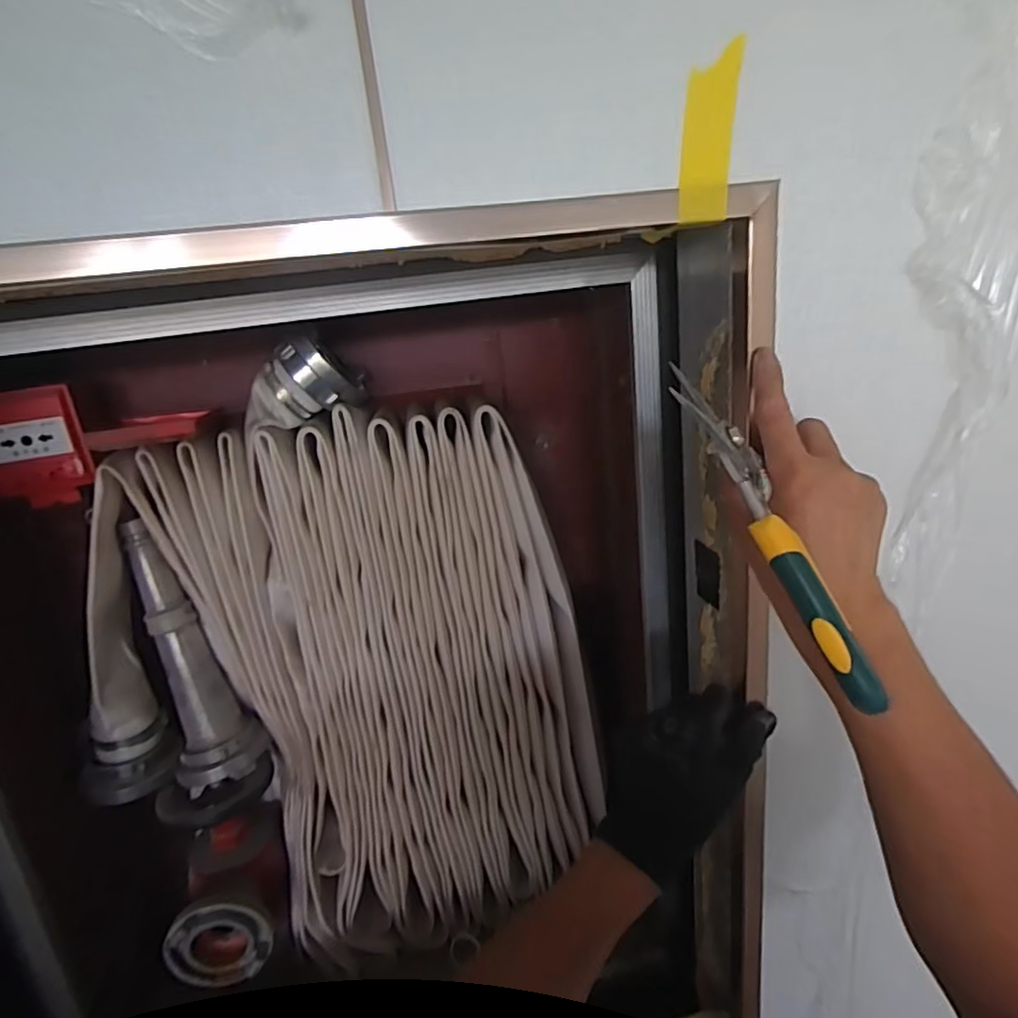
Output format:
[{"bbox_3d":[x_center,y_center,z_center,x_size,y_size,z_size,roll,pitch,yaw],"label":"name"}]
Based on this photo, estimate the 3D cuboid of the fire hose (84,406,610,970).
[{"bbox_3d":[-0.172,0.212,0.686,0.519,0.600,0.100,-10,17,-11],"label":"fire hose"}]

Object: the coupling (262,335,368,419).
[{"bbox_3d":[-0.209,-0.142,0.632,0.083,0.076,0.068,-21,31,13],"label":"coupling"}]

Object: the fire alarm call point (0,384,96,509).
[{"bbox_3d":[-0.485,-0.061,0.616,0.090,0.113,0.059,-19,21,-35],"label":"fire alarm call point"}]

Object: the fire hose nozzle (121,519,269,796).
[{"bbox_3d":[-0.358,0.157,0.698,0.092,0.297,0.089,-14,1,-13],"label":"fire hose nozzle"}]

